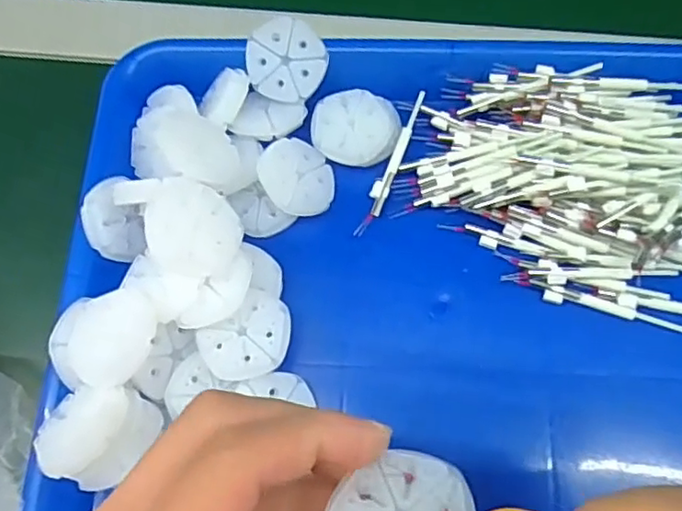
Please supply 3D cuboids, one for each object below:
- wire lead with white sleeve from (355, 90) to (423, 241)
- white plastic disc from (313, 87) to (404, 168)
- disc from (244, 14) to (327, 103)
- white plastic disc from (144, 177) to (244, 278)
[{"bbox_3d":[0.024,-0.045,0.302,0.008,0.007,0.079,19,73,9],"label":"wire lead with white sleeve"},{"bbox_3d":[0.007,-0.062,0.301,0.041,0.010,0.036,9,71,5],"label":"white plastic disc"},{"bbox_3d":[-0.026,-0.093,0.296,0.037,0.006,0.037,11,110,-7],"label":"disc"},{"bbox_3d":[-0.060,-0.011,0.250,0.039,0.007,0.038,8,70,-24],"label":"white plastic disc"}]

